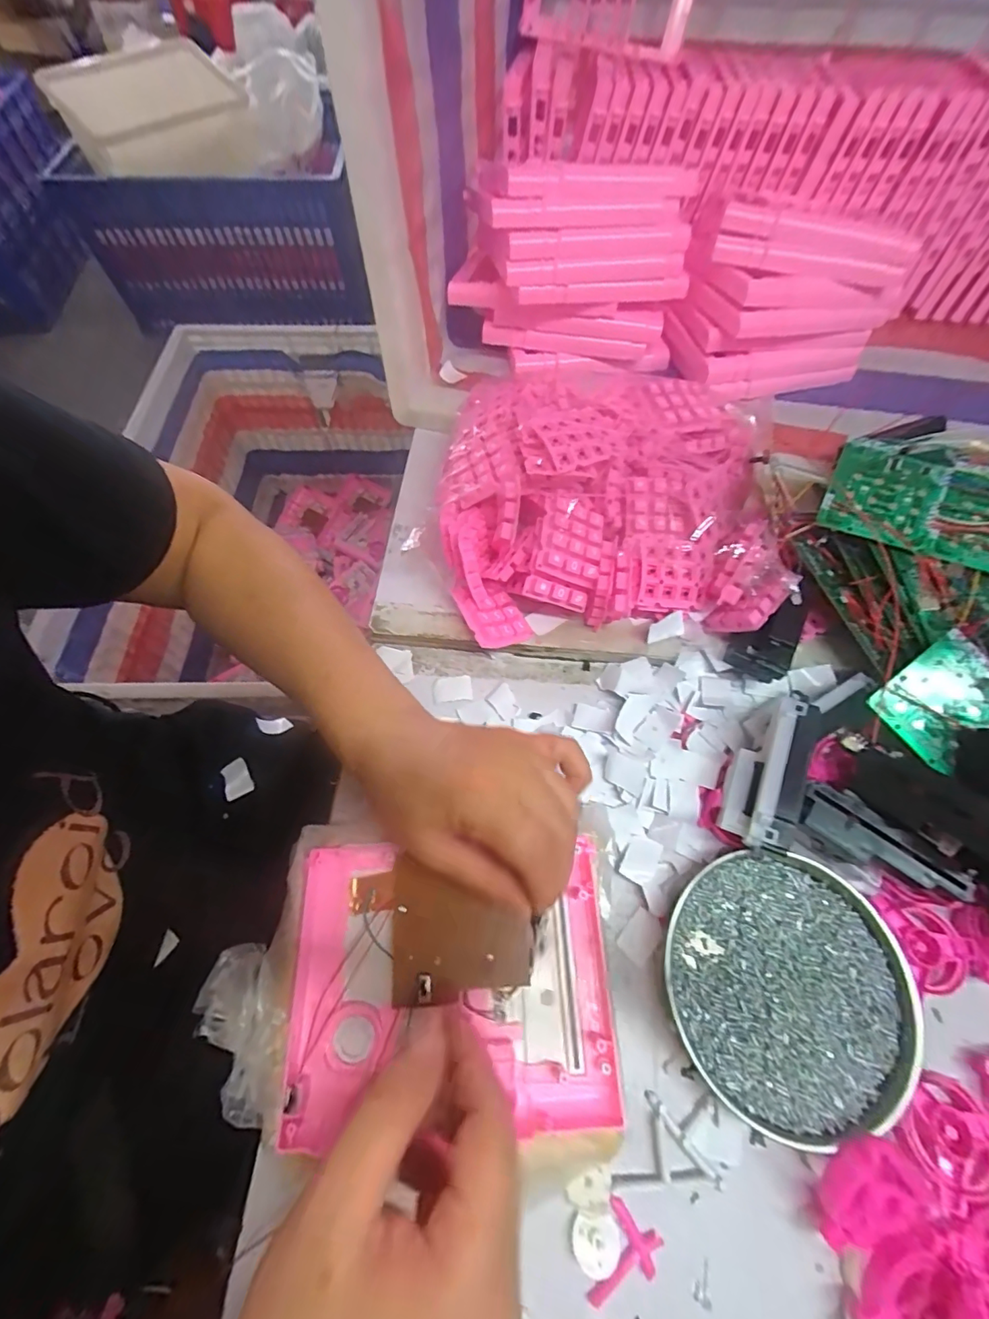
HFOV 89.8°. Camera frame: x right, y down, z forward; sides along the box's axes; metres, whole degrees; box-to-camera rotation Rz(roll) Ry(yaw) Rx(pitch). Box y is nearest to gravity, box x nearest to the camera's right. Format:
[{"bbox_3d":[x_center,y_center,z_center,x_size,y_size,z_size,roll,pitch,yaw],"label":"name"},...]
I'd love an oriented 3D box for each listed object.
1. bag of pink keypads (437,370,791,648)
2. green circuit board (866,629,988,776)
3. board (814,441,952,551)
[{"bbox_3d":[0.082,-0.125,0.387,0.245,0.093,0.213,-3,65,-1],"label":"bag of pink keypads"},{"bbox_3d":[0.289,0.027,0.318,0.071,0.004,0.061,-39,81,1],"label":"green circuit board"},{"bbox_3d":[0.288,-0.124,0.369,0.072,0.006,0.069,23,86,12],"label":"board"}]

